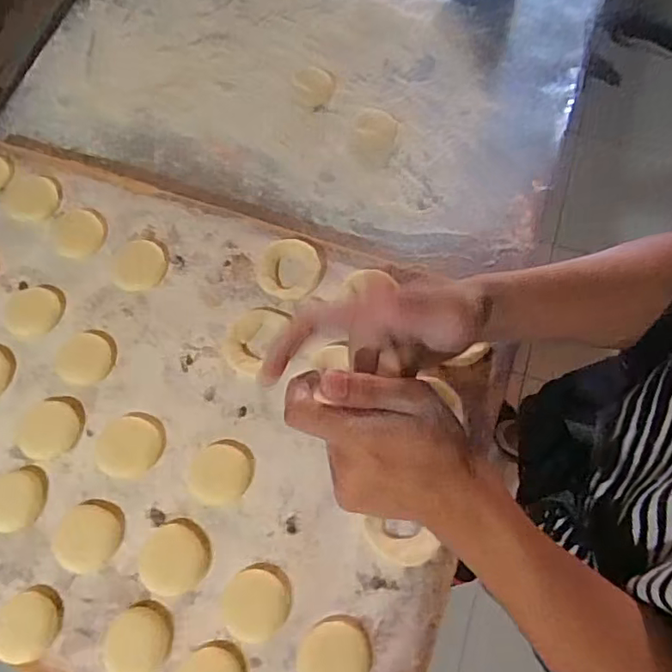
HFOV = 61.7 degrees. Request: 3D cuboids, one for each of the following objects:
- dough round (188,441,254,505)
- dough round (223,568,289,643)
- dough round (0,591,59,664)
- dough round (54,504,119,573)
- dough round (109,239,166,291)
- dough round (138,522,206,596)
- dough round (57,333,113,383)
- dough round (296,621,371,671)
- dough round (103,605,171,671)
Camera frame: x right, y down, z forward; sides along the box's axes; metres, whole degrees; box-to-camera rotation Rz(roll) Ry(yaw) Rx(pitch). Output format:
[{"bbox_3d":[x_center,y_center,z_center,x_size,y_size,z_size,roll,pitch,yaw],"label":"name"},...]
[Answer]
[{"bbox_3d":[-0.095,0.112,0.465,0.049,0.005,0.052,-1,70,2],"label":"dough round"},{"bbox_3d":[-0.063,0.207,0.432,0.048,0.004,0.048,-1,70,2],"label":"dough round"},{"bbox_3d":[-0.239,0.222,0.431,0.047,0.008,0.046,-1,70,2],"label":"dough round"},{"bbox_3d":[-0.202,0.160,0.451,0.049,0.009,0.049,-1,70,2],"label":"dough round"},{"bbox_3d":[-0.192,-0.069,0.543,0.052,0.004,0.054,-1,70,2],"label":"dough round"},{"bbox_3d":[-0.130,0.176,0.445,0.051,0.004,0.051,39,76,15],"label":"dough round"},{"bbox_3d":[-0.229,0.020,0.510,0.053,0.004,0.047,12,71,7],"label":"dough round"},{"bbox_3d":[-0.002,0.242,0.419,0.052,0.007,0.051,-1,70,2],"label":"dough round"},{"bbox_3d":[-0.149,0.230,0.420,0.043,0.012,0.048,9,71,6],"label":"dough round"}]

